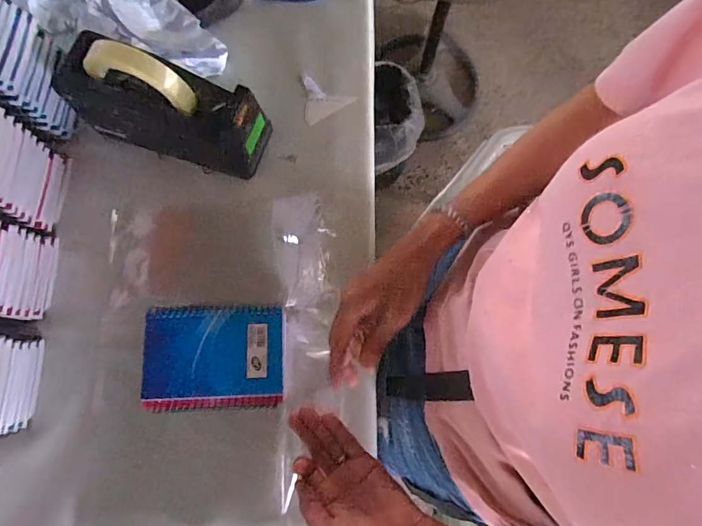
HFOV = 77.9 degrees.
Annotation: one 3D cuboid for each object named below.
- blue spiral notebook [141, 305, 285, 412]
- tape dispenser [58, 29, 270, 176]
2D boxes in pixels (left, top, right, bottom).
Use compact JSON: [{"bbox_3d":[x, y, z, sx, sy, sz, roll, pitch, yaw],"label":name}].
[{"bbox_3d":[-0.130,0.088,0.413,0.129,0.013,0.095,-1,76,0],"label":"blue spiral notebook"},{"bbox_3d":[-0.199,-0.172,0.466,0.202,0.128,0.073,12,77,2],"label":"tape dispenser"}]

